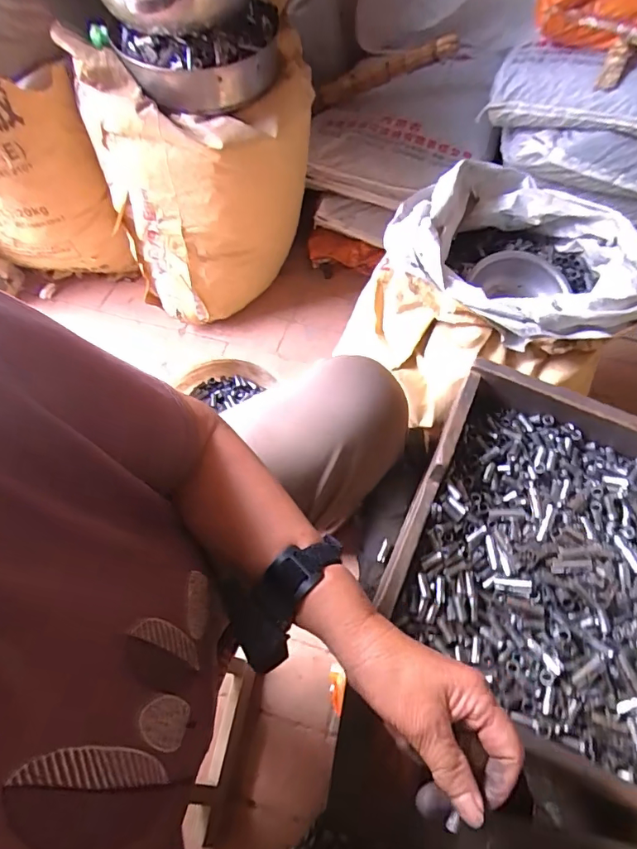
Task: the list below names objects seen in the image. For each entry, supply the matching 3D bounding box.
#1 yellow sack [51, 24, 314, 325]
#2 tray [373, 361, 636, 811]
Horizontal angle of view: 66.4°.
[{"bbox_3d":[-0.203,-0.422,0.964,0.342,0.530,0.221,7,60,4],"label":"yellow sack"},{"bbox_3d":[0.309,0.164,0.484,0.448,0.089,0.349,26,63,14],"label":"tray"}]

